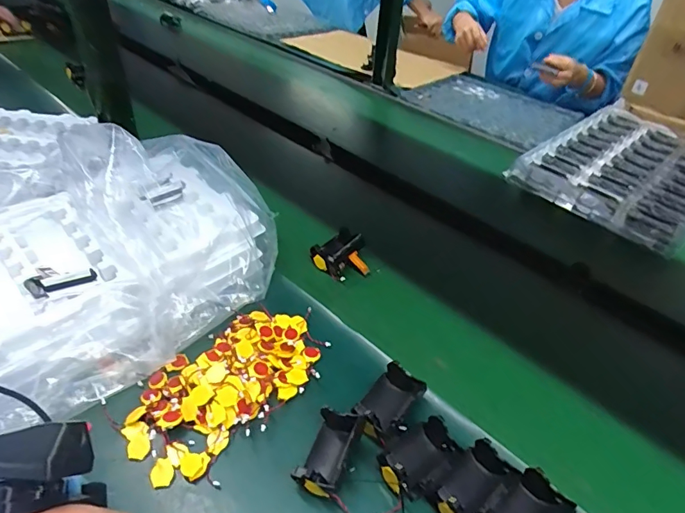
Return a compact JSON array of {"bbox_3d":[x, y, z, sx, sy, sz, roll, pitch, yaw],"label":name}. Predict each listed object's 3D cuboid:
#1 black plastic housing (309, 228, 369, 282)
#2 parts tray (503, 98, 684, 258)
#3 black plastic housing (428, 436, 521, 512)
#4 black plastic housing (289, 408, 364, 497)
[{"bbox_3d":[0.004,-0.004,0.660,0.074,0.041,0.074,28,46,25],"label":"black plastic housing"},{"bbox_3d":[0.586,-0.195,0.919,0.507,0.031,0.310,-31,51,-31],"label":"parts tray"},{"bbox_3d":[0.117,0.205,0.413,0.071,0.034,0.045,-30,51,-34],"label":"black plastic housing"},{"bbox_3d":[-0.011,0.179,0.423,0.040,0.035,0.068,16,42,13],"label":"black plastic housing"}]

